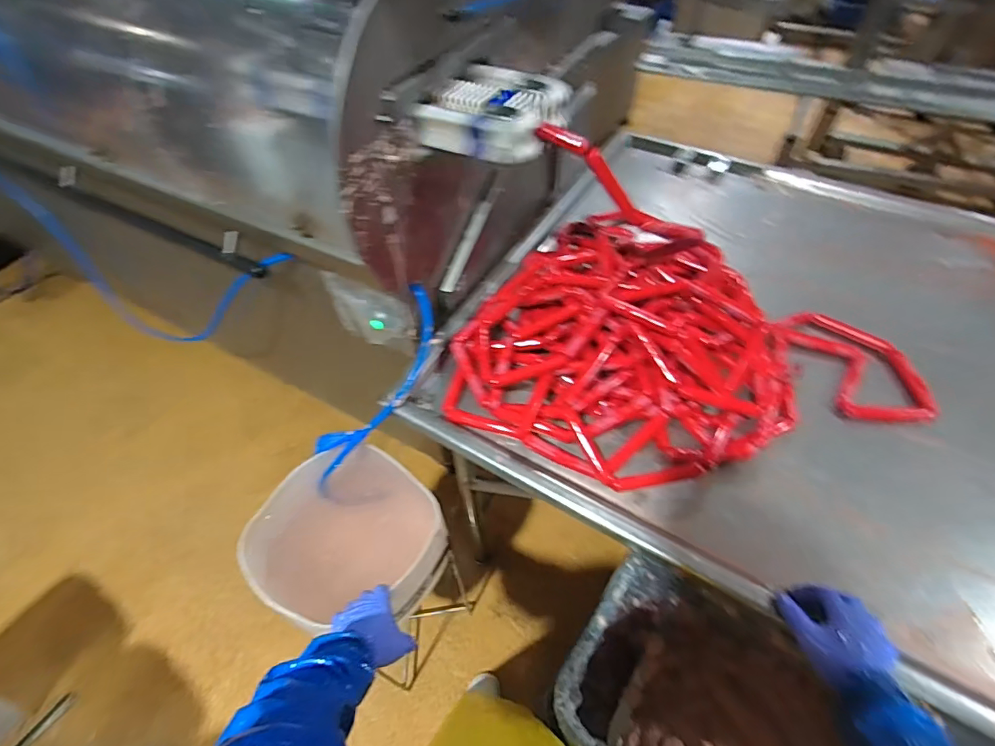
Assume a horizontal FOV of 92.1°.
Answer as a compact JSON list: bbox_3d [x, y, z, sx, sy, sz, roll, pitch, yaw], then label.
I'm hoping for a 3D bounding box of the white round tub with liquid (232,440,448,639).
[{"bbox_3d":[-0.267,0.311,0.876,0.285,0.171,0.292,37,62,26],"label":"white round tub with liquid"}]

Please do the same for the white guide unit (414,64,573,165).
[{"bbox_3d":[-0.001,-0.393,0.724,0.186,0.053,0.182,15,55,14],"label":"white guide unit"}]

